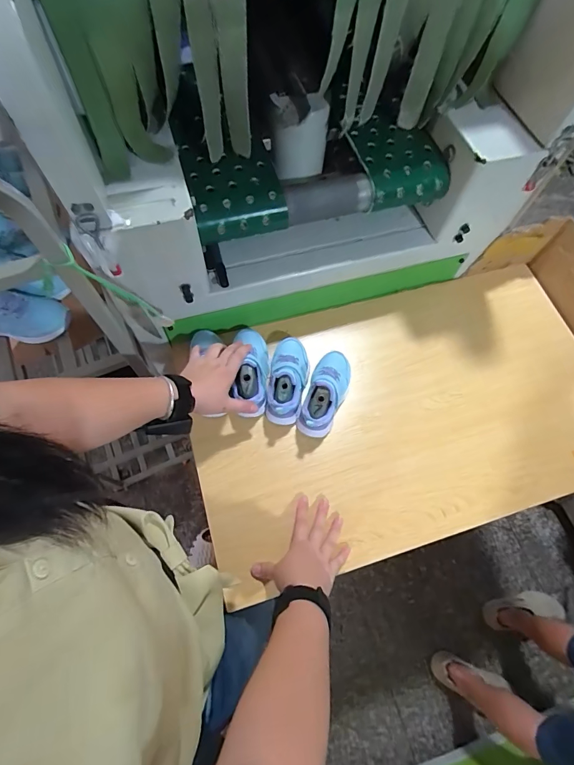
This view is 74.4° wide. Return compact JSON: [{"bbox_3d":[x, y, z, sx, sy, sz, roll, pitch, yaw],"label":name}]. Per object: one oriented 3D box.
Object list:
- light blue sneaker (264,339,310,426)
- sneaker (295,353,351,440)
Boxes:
[{"bbox_3d":[0.003,-0.012,0.685,0.068,0.078,0.163,6,67,0],"label":"light blue sneaker"},{"bbox_3d":[0.069,0.013,0.680,0.072,0.081,0.168,25,68,7],"label":"sneaker"}]

